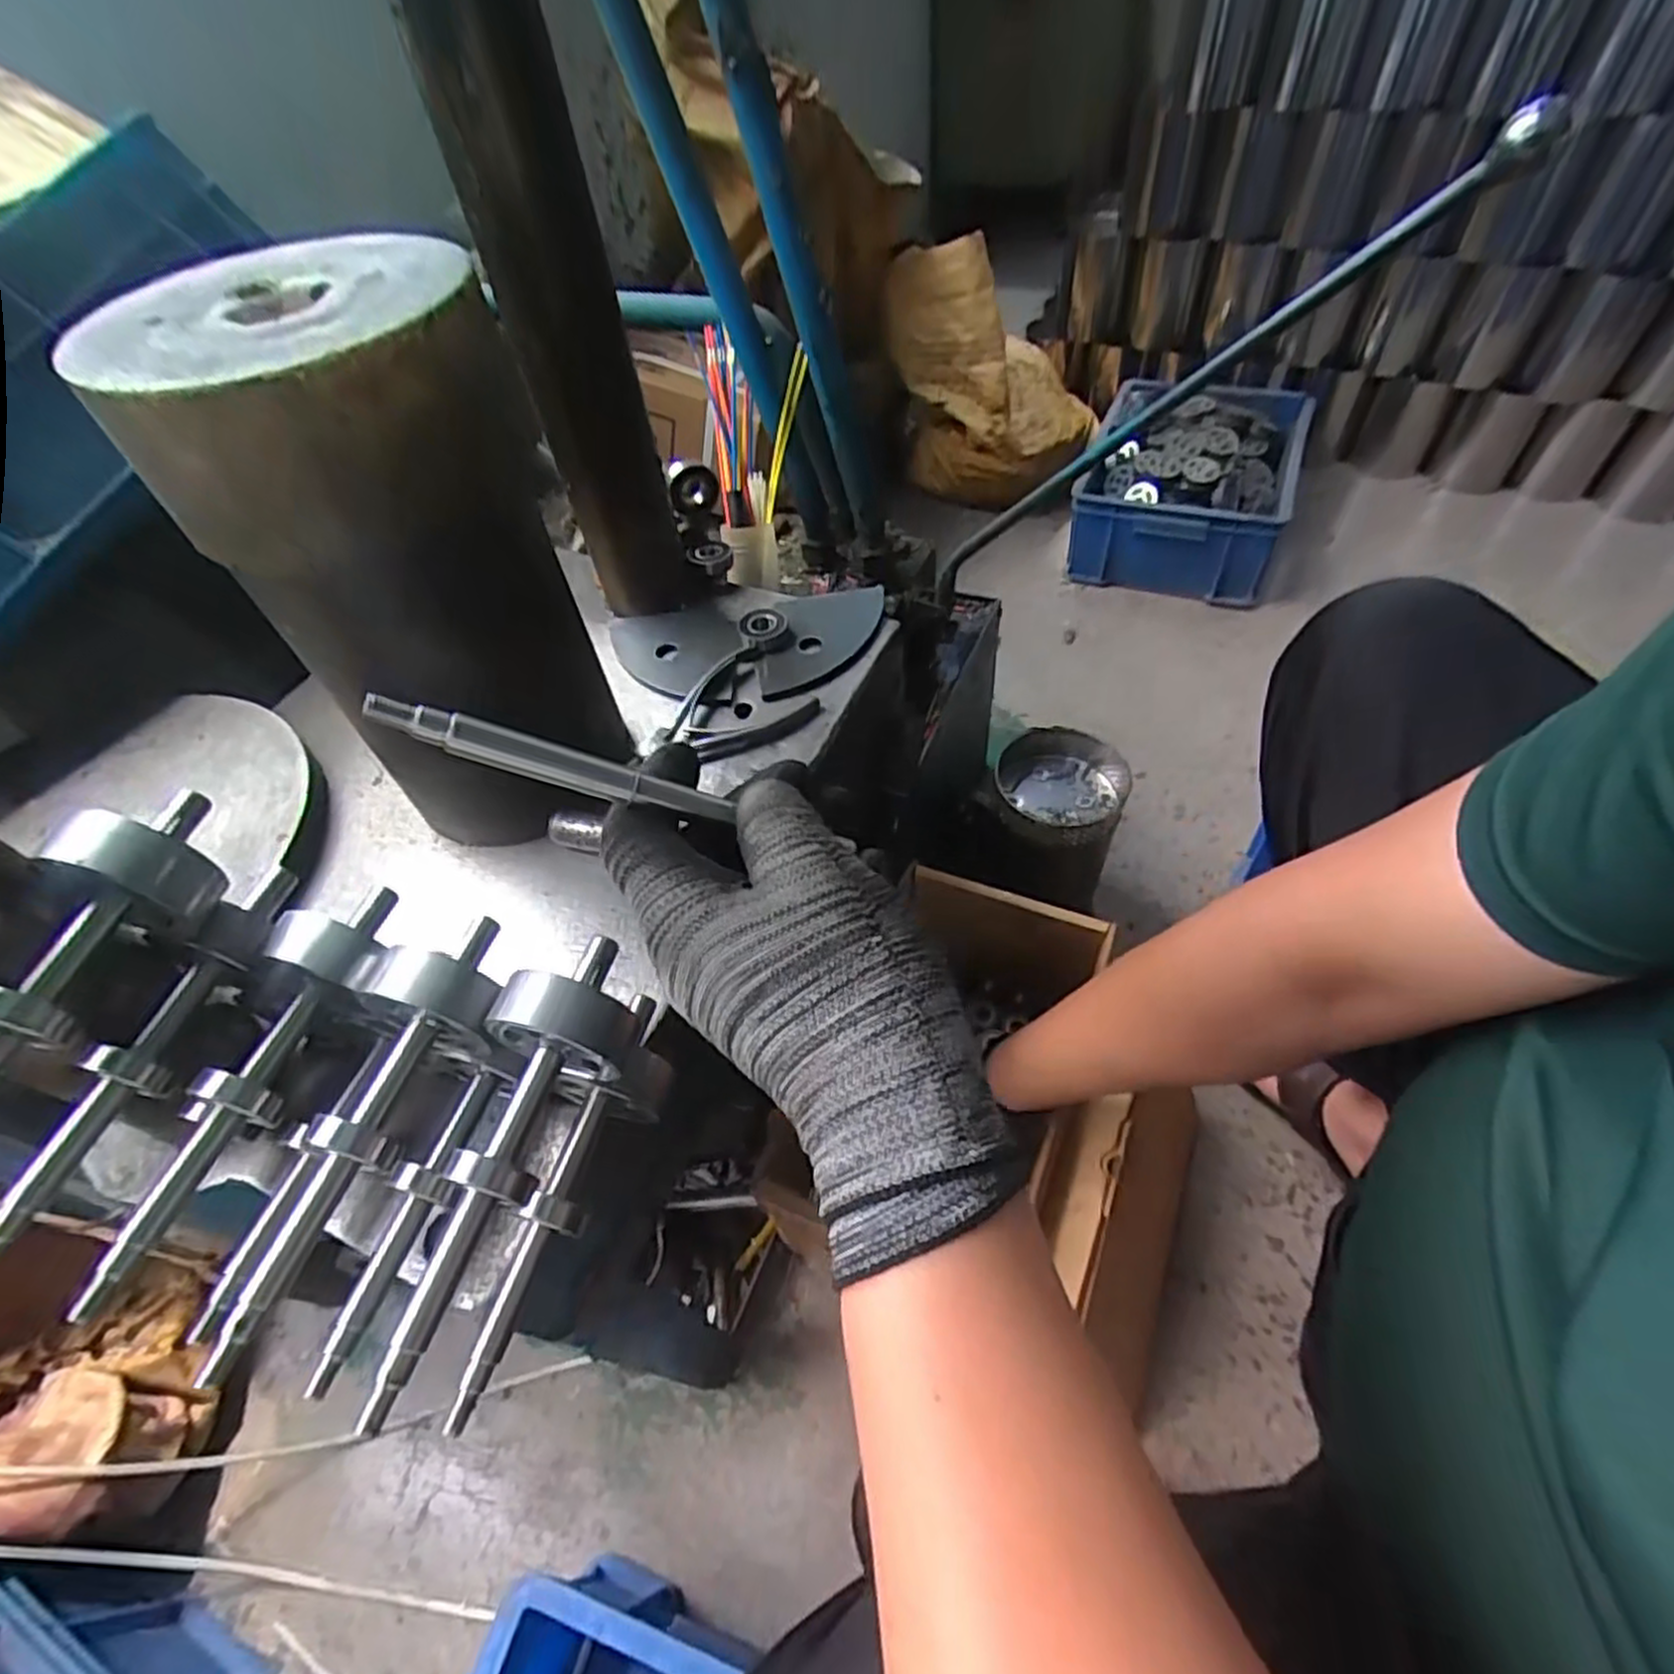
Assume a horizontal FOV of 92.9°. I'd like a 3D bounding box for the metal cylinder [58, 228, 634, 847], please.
[{"bbox_3d":[-0.181,-0.122,0.388,0.130,0.246,0.120,-20,53,-9],"label":"metal cylinder"}]

